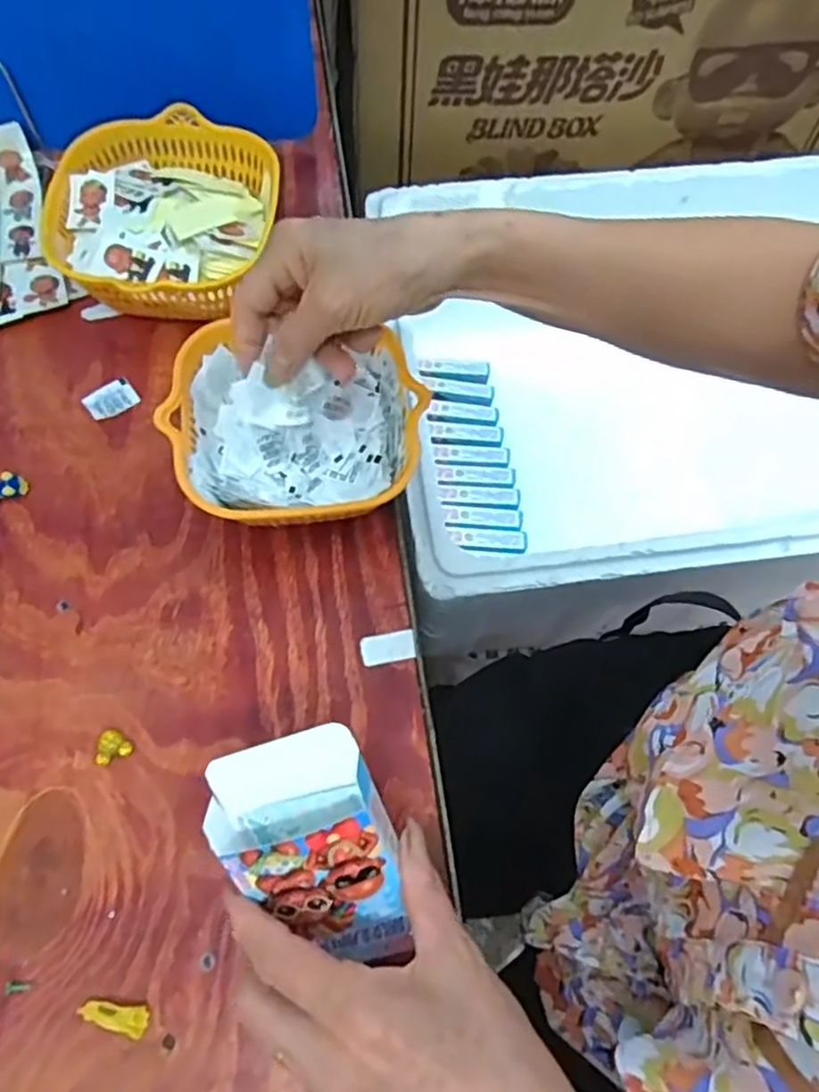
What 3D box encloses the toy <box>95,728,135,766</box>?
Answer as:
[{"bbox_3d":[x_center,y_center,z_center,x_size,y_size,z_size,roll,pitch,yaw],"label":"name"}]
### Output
[{"bbox_3d":[-0.163,0.108,0.374,0.019,0.004,0.018,-20,69,-10],"label":"toy"}]

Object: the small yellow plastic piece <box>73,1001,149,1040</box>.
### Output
[{"bbox_3d":[-0.140,0.223,0.325,0.033,0.004,0.012,14,67,4],"label":"small yellow plastic piece"}]

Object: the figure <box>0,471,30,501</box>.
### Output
[{"bbox_3d":[-0.258,-0.034,0.428,0.036,0.007,0.017,-23,70,-11],"label":"figure"}]

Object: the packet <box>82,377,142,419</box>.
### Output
[{"bbox_3d":[-0.202,-0.099,0.462,0.032,0.004,0.026,-37,73,-16],"label":"packet"}]

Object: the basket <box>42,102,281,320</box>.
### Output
[{"bbox_3d":[-0.169,-0.217,0.475,0.144,0.063,0.151,9,67,2],"label":"basket"}]

